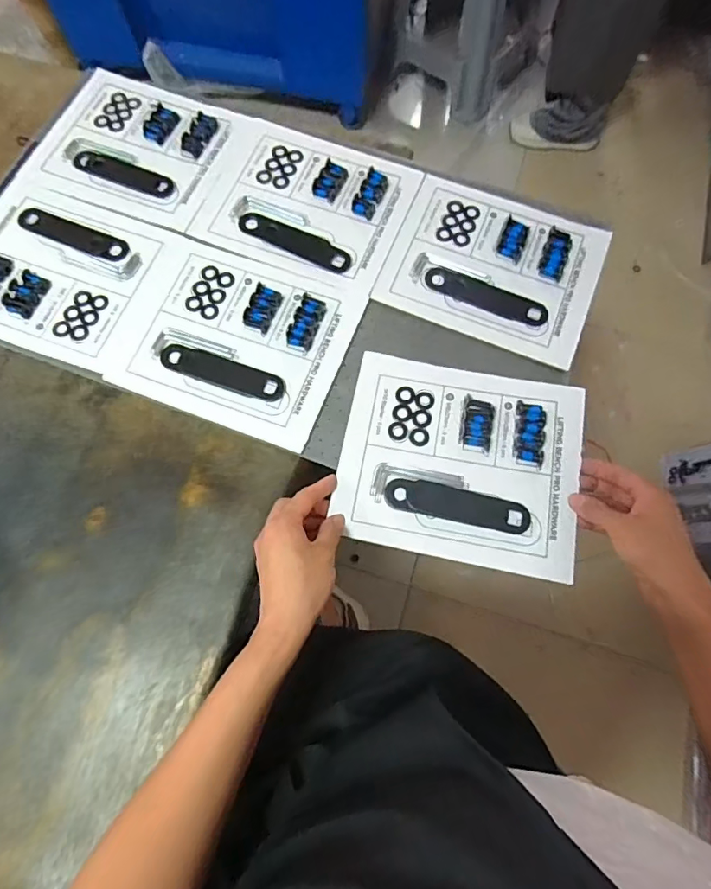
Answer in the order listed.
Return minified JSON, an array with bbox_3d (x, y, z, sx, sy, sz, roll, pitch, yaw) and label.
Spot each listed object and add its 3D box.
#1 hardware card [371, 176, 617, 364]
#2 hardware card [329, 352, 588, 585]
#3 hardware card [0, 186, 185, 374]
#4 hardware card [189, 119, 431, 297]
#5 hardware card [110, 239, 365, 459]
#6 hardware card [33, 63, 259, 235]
[{"bbox_3d":[0.155,-0.202,0.558,0.220,0.014,0.188,21,73,8],"label":"hardware card"},{"bbox_3d":[0.102,0.011,0.481,0.222,0.017,0.196,10,71,5],"label":"hardware card"},{"bbox_3d":[-0.328,-0.191,0.551,0.221,0.018,0.182,19,72,8],"label":"hardware card"},{"bbox_3d":[-0.053,-0.285,0.580,0.222,0.013,0.193,20,73,8],"label":"hardware card"},{"bbox_3d":[-0.123,-0.117,0.525,0.223,0.013,0.191,20,73,8],"label":"hardware card"},{"bbox_3d":[-0.261,-0.362,0.607,0.219,0.011,0.190,19,72,8],"label":"hardware card"}]

